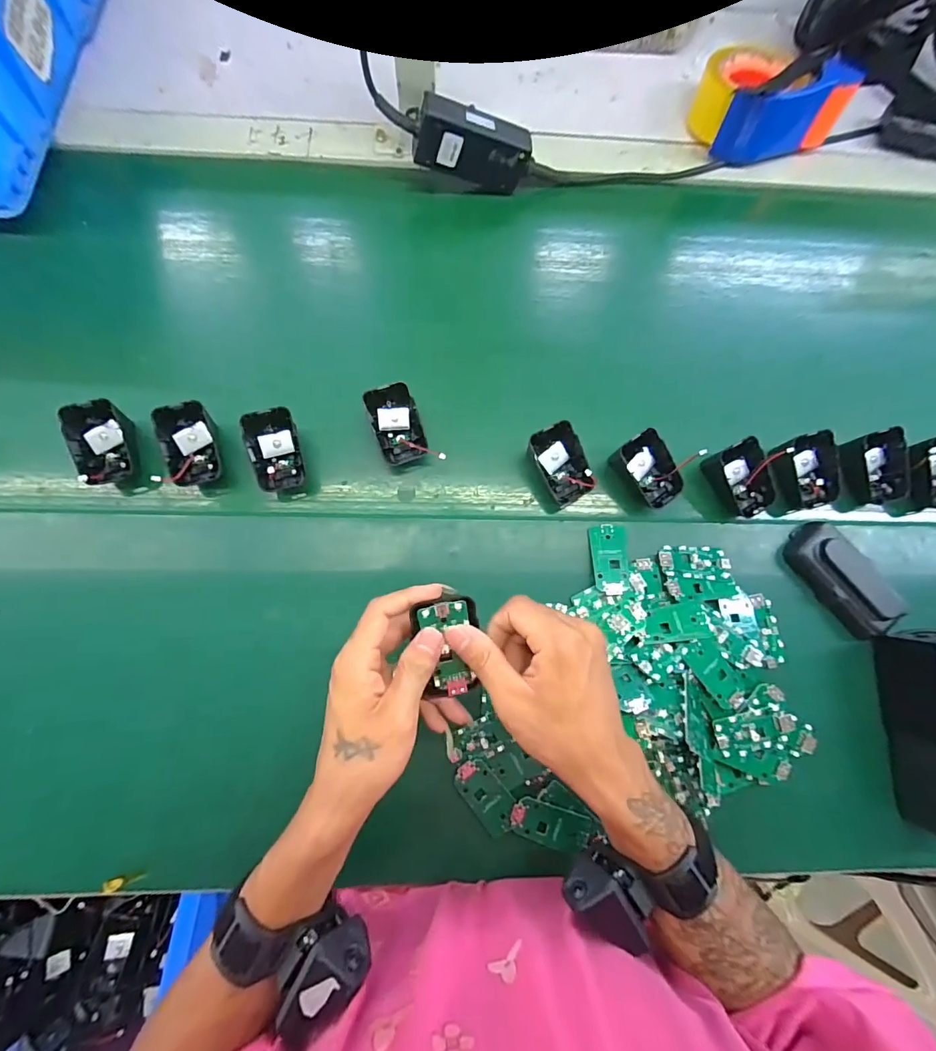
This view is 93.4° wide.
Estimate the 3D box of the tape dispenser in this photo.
[{"bbox_3d":[0.333,-0.478,0.495,0.138,0.068,0.104,-8,78,-1],"label":"tape dispenser"}]

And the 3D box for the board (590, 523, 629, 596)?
[{"bbox_3d":[0.128,0.029,0.393,0.031,0.007,0.062,-2,78,1],"label":"board"}]

